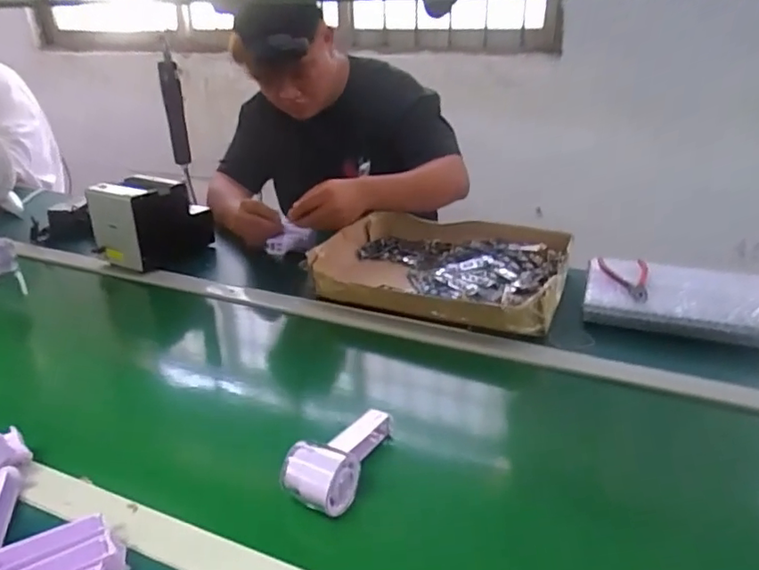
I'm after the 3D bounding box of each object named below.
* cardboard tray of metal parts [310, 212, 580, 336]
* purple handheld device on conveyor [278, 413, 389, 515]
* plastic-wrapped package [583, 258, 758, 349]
[{"bbox_3d":[0.112,-0.030,0.988,0.411,0.070,0.326,14,29,28],"label":"cardboard tray of metal parts"},{"bbox_3d":[-0.042,0.170,0.599,0.068,0.051,0.131,8,27,18],"label":"purple handheld device on conveyor"},{"bbox_3d":[0.455,0.023,0.873,0.272,0.035,0.167,10,28,21],"label":"plastic-wrapped package"}]

